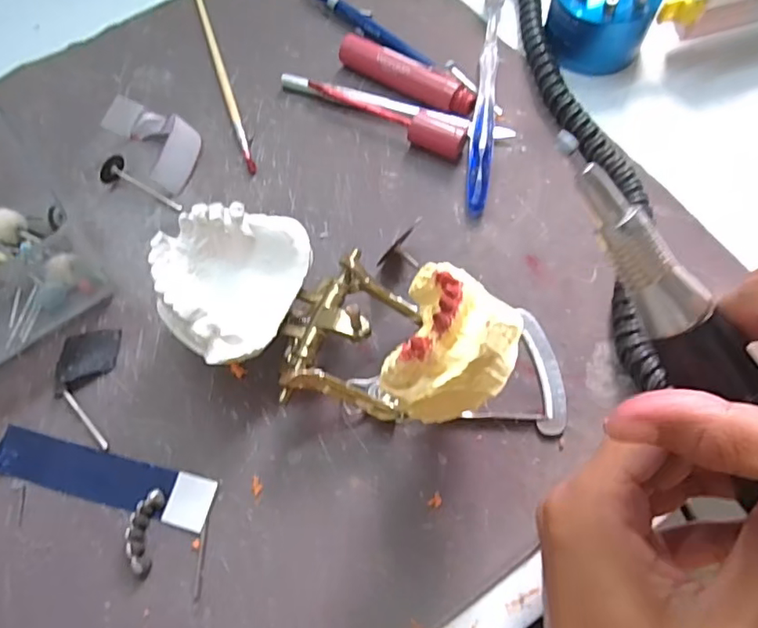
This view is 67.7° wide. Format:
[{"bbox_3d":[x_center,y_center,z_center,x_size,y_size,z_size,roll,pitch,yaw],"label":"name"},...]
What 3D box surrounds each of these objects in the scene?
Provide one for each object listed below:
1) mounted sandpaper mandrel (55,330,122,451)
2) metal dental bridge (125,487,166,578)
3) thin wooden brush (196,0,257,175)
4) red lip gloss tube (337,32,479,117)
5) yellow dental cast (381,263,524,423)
[{"bbox_3d":[-0.139,0.034,0.264,0.028,0.006,0.056,-5,67,0],"label":"mounted sandpaper mandrel"},{"bbox_3d":[-0.099,0.091,0.236,0.010,0.007,0.034,3,67,3],"label":"metal dental bridge"},{"bbox_3d":[-0.096,-0.149,0.345,0.006,0.004,0.158,-18,67,-6],"label":"thin wooden brush"},{"bbox_3d":[0.016,-0.137,0.328,0.086,0.019,0.019,28,70,13],"label":"red lip gloss tube"},{"bbox_3d":[0.026,0.011,0.196,0.040,0.023,0.054,17,67,10],"label":"yellow dental cast"}]

